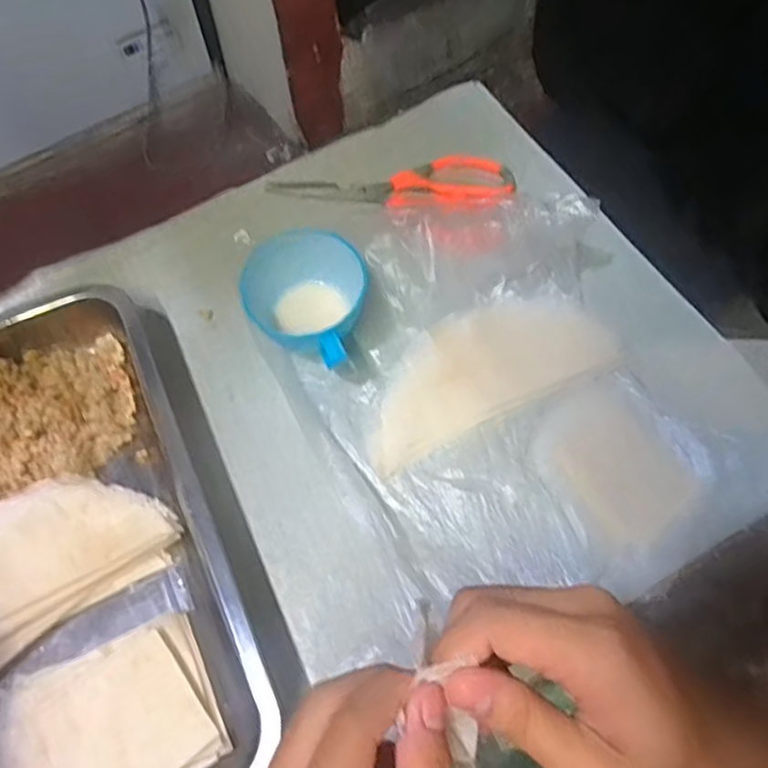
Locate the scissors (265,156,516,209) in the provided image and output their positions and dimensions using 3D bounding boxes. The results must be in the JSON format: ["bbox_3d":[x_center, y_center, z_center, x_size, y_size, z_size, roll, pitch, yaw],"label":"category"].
[{"bbox_3d":[0.006,-0.164,0.537,0.200,0.013,0.050,-4,65,-1],"label":"scissors"}]

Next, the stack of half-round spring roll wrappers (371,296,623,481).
[{"bbox_3d":[0.069,-0.014,0.469,0.192,0.009,0.081,-25,67,-10],"label":"stack of half-round spring roll wrappers"}]

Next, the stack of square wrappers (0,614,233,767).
[{"bbox_3d":[-0.159,0.199,0.363,0.120,0.033,0.092,-25,67,-10],"label":"stack of square wrappers"}]

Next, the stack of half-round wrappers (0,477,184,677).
[{"bbox_3d":[-0.237,0.123,0.404,0.197,0.027,0.099,-37,69,-15],"label":"stack of half-round wrappers"}]

